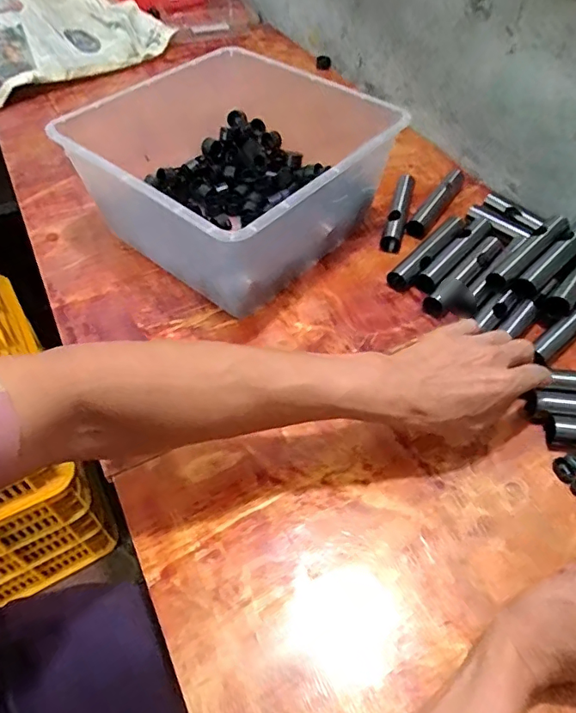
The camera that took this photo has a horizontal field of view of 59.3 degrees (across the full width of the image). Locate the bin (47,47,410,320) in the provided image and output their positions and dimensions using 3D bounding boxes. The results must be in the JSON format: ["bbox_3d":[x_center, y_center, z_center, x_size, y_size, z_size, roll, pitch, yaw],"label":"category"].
[{"bbox_3d":[-0.046,-0.213,0.613,0.269,0.140,0.309,33,59,23],"label":"bin"}]

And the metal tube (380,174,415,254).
[{"bbox_3d":[0.148,-0.197,0.674,0.025,0.027,0.147,12,53,9],"label":"metal tube"}]

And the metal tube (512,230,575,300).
[{"bbox_3d":[0.308,-0.112,0.575,0.141,0.024,0.023,-34,59,-24],"label":"metal tube"}]

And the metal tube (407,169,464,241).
[{"bbox_3d":[0.207,-0.211,0.688,0.023,0.028,0.152,30,58,21],"label":"metal tube"}]

